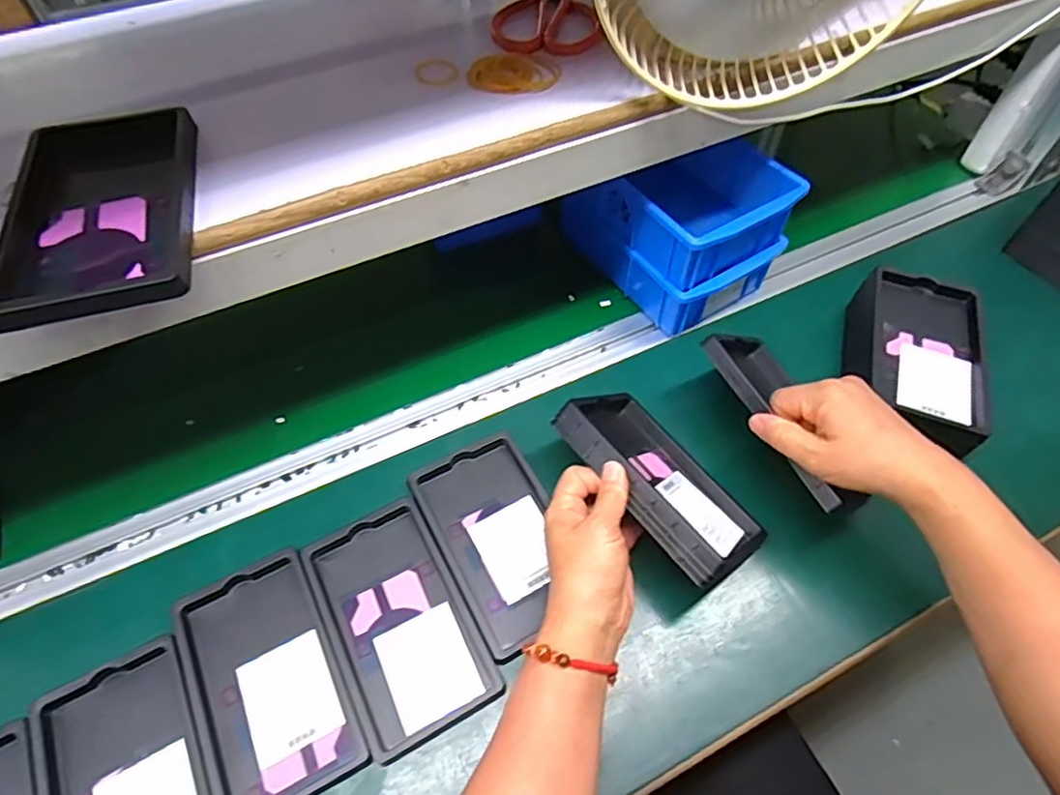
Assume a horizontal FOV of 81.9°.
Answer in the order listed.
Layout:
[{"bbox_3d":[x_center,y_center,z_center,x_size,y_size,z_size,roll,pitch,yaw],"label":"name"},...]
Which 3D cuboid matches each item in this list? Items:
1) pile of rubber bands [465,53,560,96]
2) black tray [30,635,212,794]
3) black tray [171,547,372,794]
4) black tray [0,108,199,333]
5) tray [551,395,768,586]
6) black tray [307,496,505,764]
[{"bbox_3d":[-0.010,-0.226,0.426,0.064,0.008,0.039,-15,56,-9],"label":"pile of rubber bands"},{"bbox_3d":[-0.254,0.245,0.382,0.093,0.013,0.158,-25,60,-16],"label":"black tray"},{"bbox_3d":[-0.181,0.191,0.417,0.092,0.010,0.163,-25,60,-16],"label":"black tray"},{"bbox_3d":[-0.240,-0.107,0.345,0.096,0.012,0.161,-13,56,-8],"label":"black tray"},{"bbox_3d":[0.098,0.062,0.464,0.160,0.026,0.099,47,28,25],"label":"tray"},{"bbox_3d":[-0.095,0.160,0.442,0.091,0.023,0.160,-25,60,-16],"label":"black tray"}]

